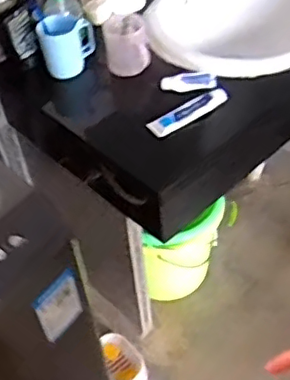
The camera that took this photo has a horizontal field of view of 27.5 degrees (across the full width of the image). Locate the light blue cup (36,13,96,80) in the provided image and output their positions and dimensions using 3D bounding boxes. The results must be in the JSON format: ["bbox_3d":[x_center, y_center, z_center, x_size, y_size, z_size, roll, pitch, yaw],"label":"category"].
[{"bbox_3d":[-0.163,-0.309,1.260,0.113,0.109,0.081,-18,50,-11],"label":"light blue cup"}]

